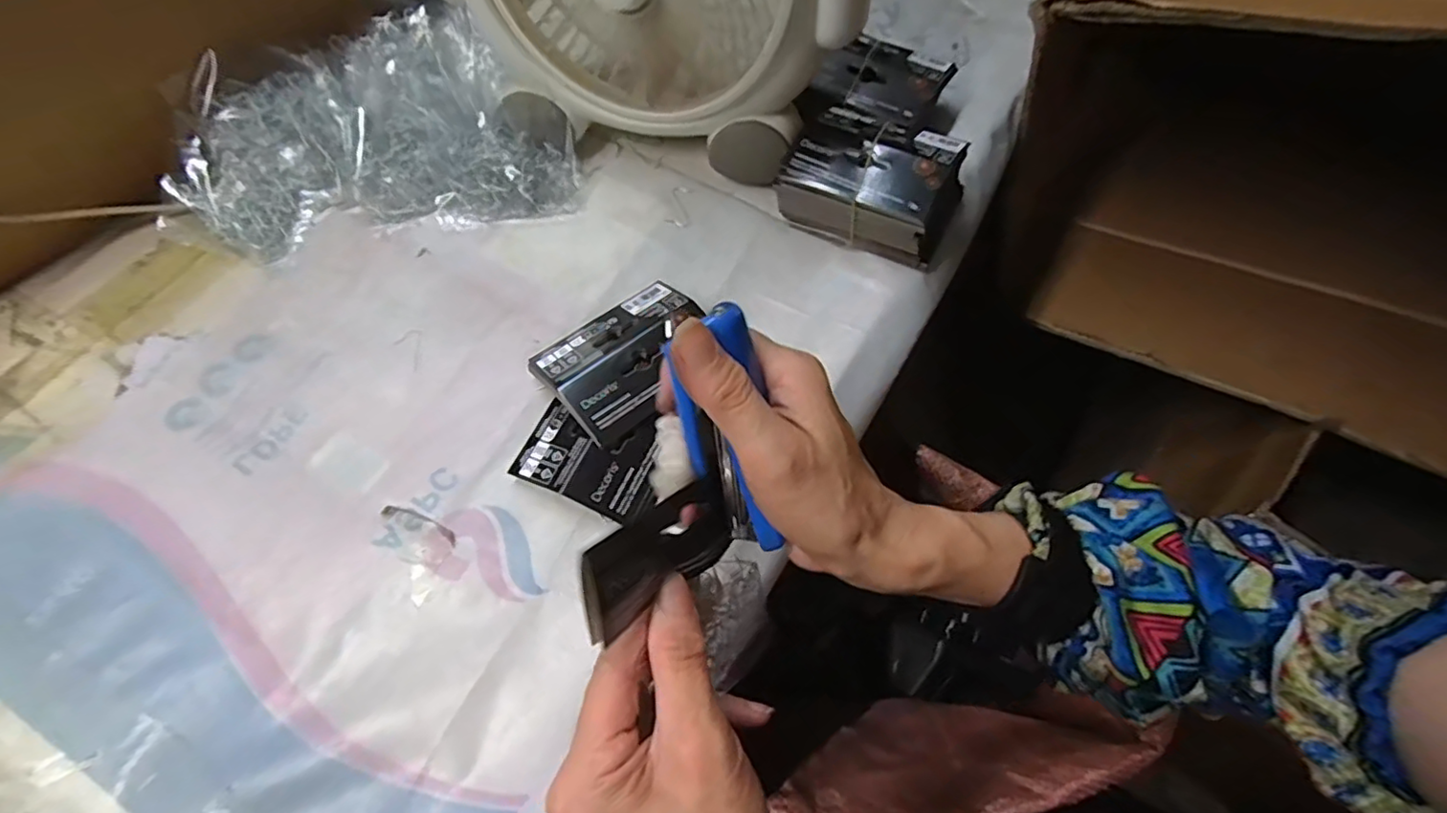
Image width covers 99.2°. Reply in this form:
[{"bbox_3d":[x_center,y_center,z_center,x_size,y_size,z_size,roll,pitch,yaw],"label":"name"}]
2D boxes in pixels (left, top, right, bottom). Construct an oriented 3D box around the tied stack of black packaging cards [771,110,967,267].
[{"bbox_3d":[0.102,-0.153,0.413,0.112,0.056,0.079,27,69,10],"label":"tied stack of black packaging cards"}]

